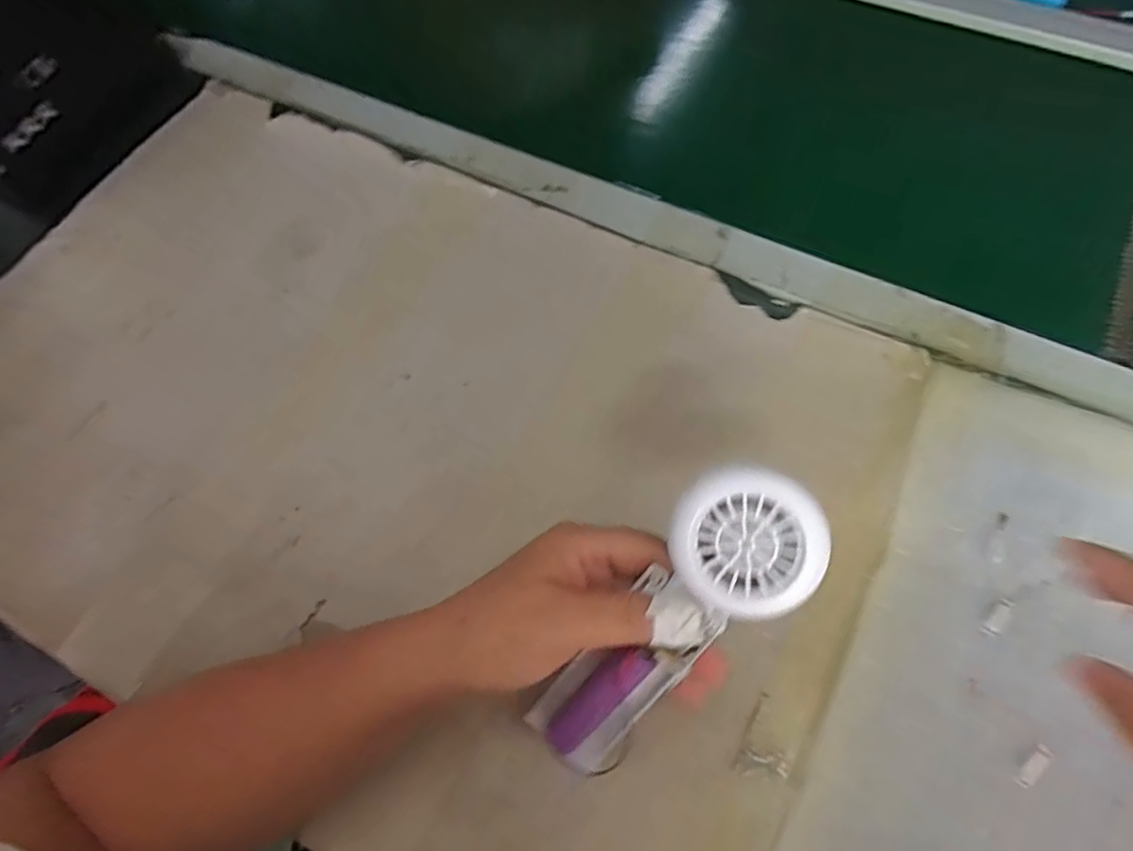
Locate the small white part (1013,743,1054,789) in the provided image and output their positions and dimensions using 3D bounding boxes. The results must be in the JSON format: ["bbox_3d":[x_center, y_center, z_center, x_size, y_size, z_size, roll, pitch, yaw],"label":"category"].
[{"bbox_3d":[0.220,0.160,0.290,0.023,0.004,0.007,-43,69,-15],"label":"small white part"}]

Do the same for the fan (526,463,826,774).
[{"bbox_3d":[0.041,0.088,0.254,0.052,0.163,0.027,40,29,19],"label":"fan"}]

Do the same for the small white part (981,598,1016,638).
[{"bbox_3d":[0.226,0.100,0.322,0.008,0.004,0.023,39,73,19],"label":"small white part"}]

